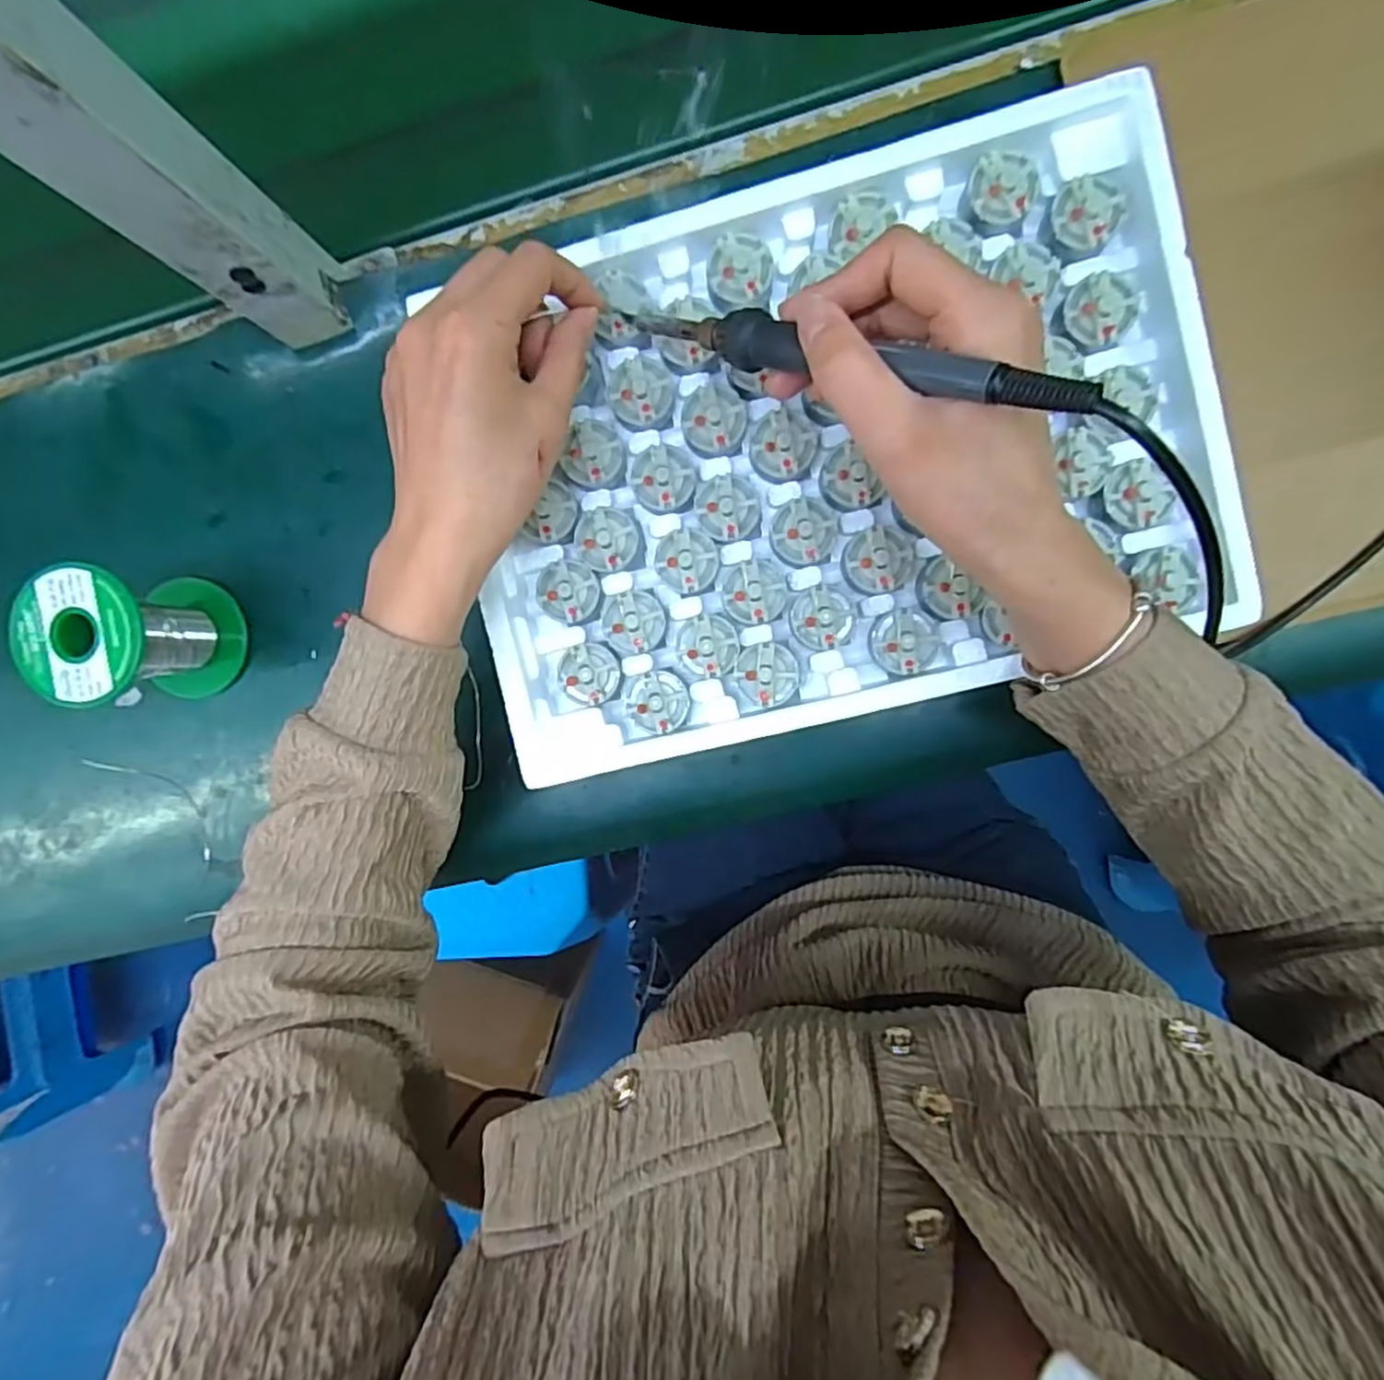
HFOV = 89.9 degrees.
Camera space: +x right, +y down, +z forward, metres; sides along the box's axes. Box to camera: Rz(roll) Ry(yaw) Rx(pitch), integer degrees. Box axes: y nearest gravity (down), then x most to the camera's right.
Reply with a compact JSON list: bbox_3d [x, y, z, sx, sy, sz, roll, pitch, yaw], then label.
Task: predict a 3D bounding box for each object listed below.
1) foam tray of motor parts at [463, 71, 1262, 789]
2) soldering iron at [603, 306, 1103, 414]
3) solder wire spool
[{"bbox_3d":[0.060,-0.112,0.343,0.336,0.053,0.243,-13,92,6],"label":"foam tray of motor parts"},{"bbox_3d":[0.039,-0.129,0.266,0.220,0.017,0.018,30,97,34],"label":"soldering iron"},{"bbox_3d":[-0.293,-0.028,0.368,0.059,0.075,0.067,1,94,5],"label":"solder wire spool"}]

